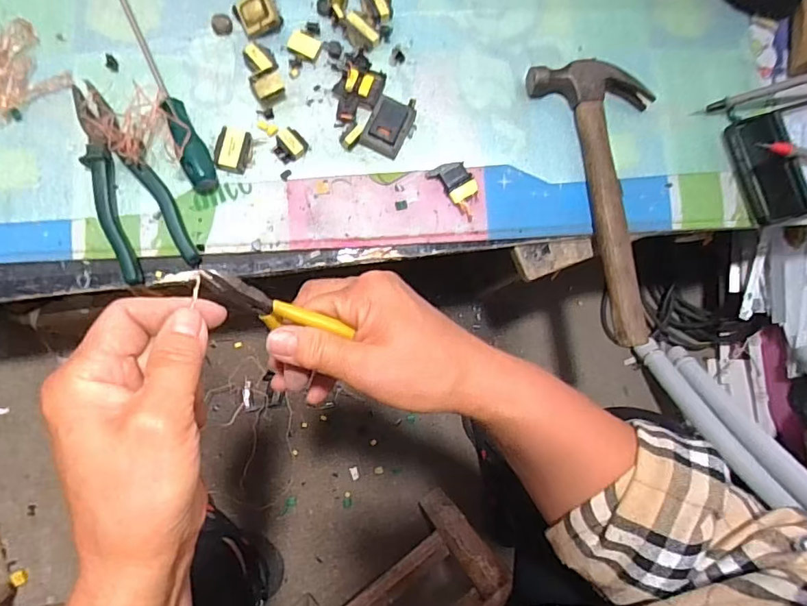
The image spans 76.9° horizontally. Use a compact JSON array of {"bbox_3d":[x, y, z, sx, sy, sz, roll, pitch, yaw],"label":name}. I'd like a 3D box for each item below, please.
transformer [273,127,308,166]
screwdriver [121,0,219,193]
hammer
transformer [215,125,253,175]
[{"bbox_3d":[-0.116,-0.161,0.515,0.034,0.012,0.030,-35,88,-10],"label":"transformer"},{"bbox_3d":[-0.247,-0.244,0.501,0.026,0.032,0.285,-23,86,-10],"label":"screwdriver"},{"bbox_3d":[0.228,-0.111,0.533,0.117,0.027,0.299,-13,84,-9],"label":"hammer"},{"bbox_3d":[-0.169,-0.153,0.509,0.030,0.016,0.041,10,81,-6],"label":"transformer"}]

